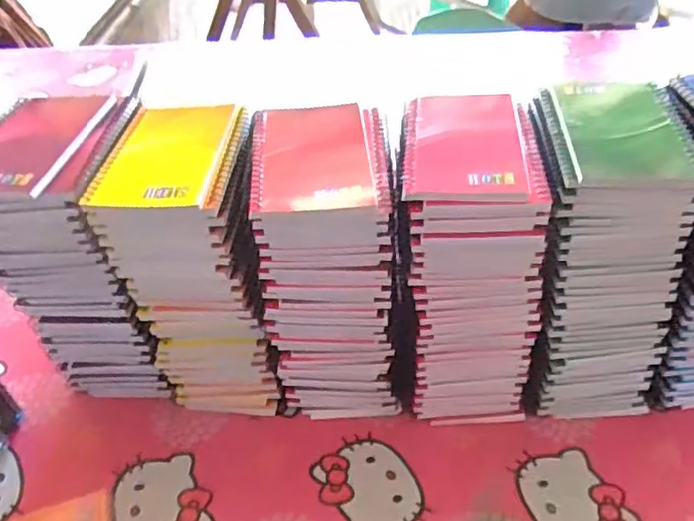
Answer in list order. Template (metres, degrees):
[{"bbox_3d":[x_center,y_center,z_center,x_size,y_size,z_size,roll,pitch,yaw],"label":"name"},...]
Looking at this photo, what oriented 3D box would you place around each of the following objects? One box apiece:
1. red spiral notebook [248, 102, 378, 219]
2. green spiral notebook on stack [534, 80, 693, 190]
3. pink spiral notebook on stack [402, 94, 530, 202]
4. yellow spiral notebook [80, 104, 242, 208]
[{"bbox_3d":[-0.026,-0.075,0.451,0.082,0.009,0.121,-6,42,-3],"label":"red spiral notebook"},{"bbox_3d":[0.189,-0.092,0.451,0.089,0.016,0.121,1,42,5],"label":"green spiral notebook on stack"},{"bbox_3d":[0.083,-0.084,0.456,0.081,0.009,0.126,2,42,6],"label":"pink spiral notebook on stack"},{"bbox_3d":[-0.131,-0.080,0.463,0.083,0.006,0.125,1,42,5],"label":"yellow spiral notebook"}]

